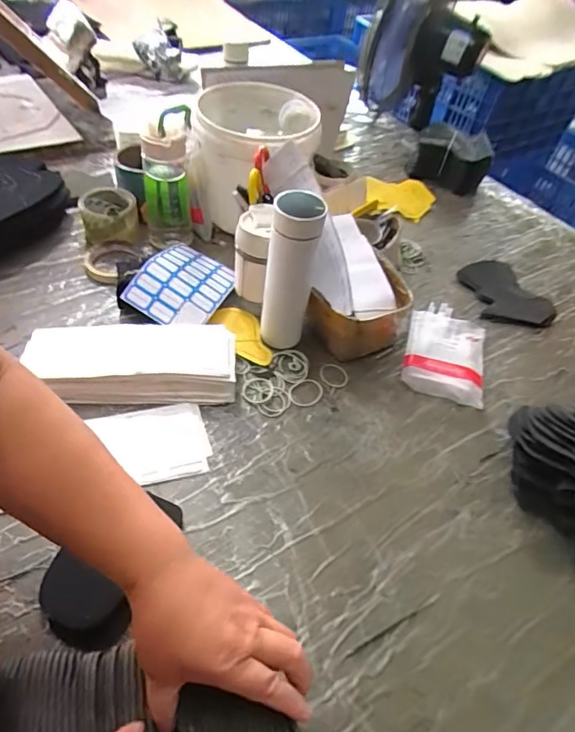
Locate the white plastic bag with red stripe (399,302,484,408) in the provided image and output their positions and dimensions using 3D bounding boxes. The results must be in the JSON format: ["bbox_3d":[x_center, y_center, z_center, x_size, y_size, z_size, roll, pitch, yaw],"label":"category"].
[{"bbox_3d":[0.248,-0.027,0.733,0.116,0.019,0.192,16,51,7],"label":"white plastic bag with red stripe"}]

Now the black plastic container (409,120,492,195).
[{"bbox_3d":[0.370,-0.473,1.056,0.170,0.103,0.107,24,52,11],"label":"black plastic container"}]

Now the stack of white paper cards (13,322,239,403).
[{"bbox_3d":[-0.206,0.000,0.631,0.266,0.055,0.117,-2,52,-10],"label":"stack of white paper cards"}]

